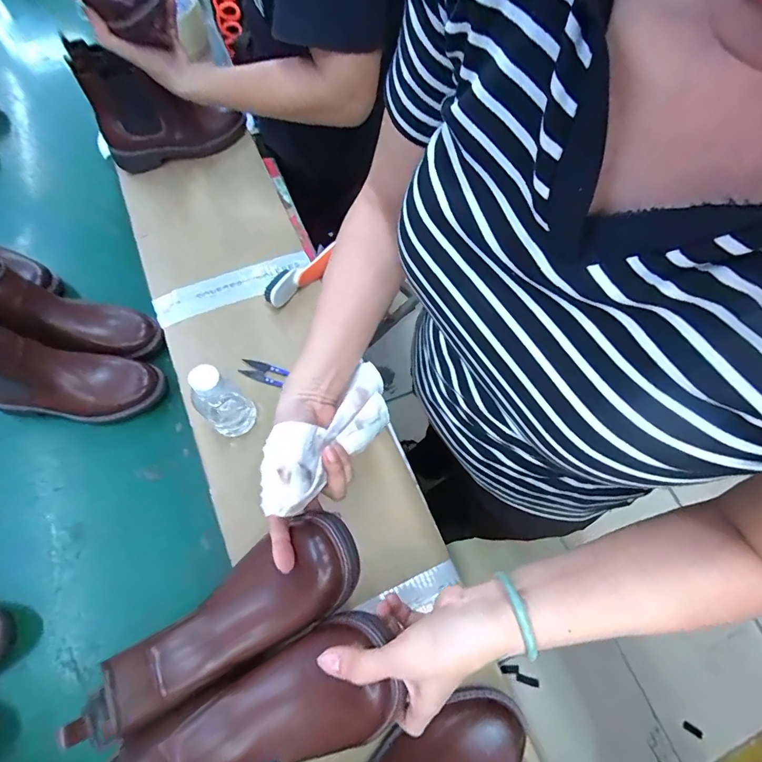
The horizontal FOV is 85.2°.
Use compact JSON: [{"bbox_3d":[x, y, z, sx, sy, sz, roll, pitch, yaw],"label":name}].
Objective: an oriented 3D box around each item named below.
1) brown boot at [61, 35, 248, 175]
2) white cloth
[{"bbox_3d":[-0.353,-0.459,0.682,0.227,0.159,0.090,-24,70,-13],"label":"brown boot"},{"bbox_3d":[-0.050,0.050,0.387,0.065,0.023,0.170,37,52,13],"label":"white cloth"}]

